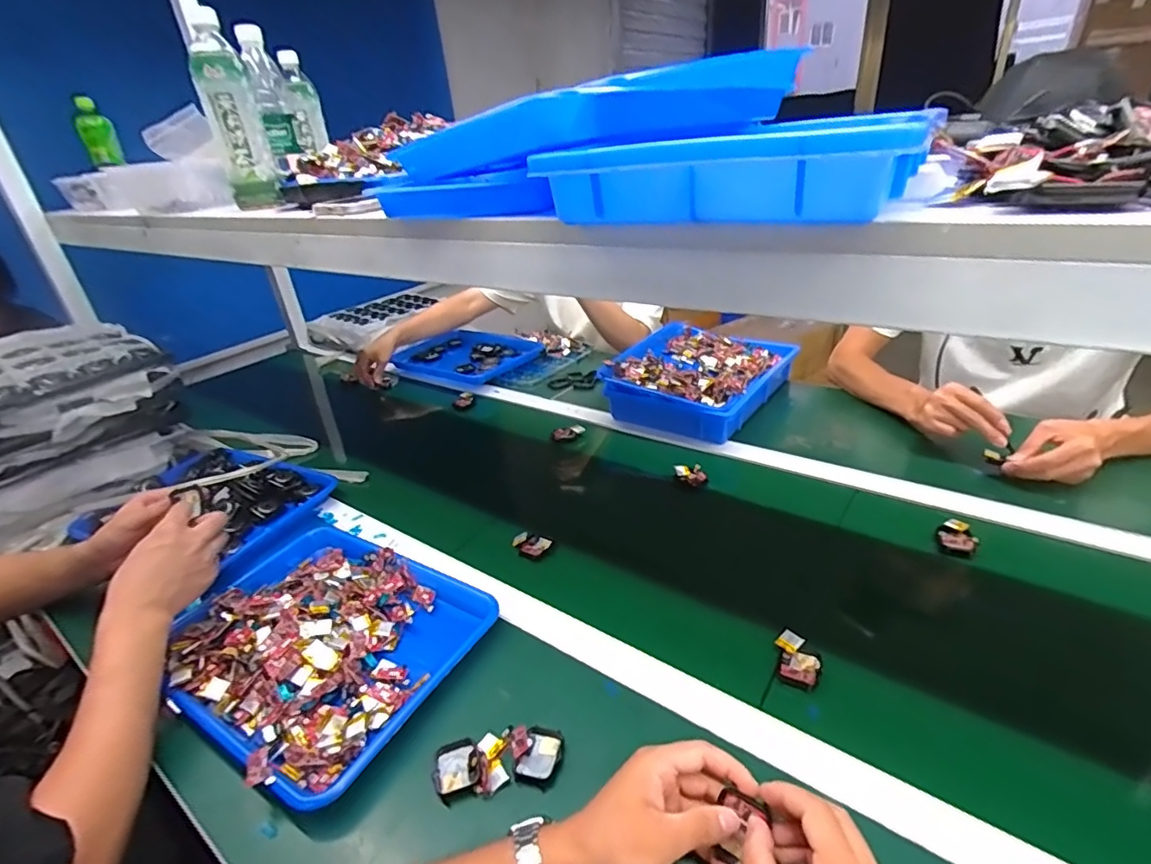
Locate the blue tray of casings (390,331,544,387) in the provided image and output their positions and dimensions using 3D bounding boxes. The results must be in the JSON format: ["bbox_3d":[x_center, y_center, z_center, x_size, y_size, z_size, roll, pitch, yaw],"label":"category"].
[{"bbox_3d":[-0.267,-0.190,1.373,0.324,0.035,0.239,17,36,36],"label":"blue tray of casings"}]

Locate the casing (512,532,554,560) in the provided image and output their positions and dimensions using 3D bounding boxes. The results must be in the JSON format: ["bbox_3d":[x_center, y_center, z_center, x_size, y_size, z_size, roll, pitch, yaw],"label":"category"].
[{"bbox_3d":[-0.056,0.148,0.724,0.050,0.010,0.040,15,35,26],"label":"casing"}]

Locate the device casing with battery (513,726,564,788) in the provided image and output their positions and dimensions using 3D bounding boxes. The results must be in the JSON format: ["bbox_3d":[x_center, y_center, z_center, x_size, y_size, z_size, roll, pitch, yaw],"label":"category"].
[{"bbox_3d":[-0.029,0.283,0.478,0.035,0.018,0.046,4,30,18],"label":"device casing with battery"}]

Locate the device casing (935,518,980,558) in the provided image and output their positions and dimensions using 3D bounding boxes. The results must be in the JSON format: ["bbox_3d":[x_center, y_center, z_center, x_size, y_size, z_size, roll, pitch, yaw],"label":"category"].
[{"bbox_3d":[0.457,0.126,0.661,0.042,0.018,0.045,19,38,38],"label":"device casing"}]

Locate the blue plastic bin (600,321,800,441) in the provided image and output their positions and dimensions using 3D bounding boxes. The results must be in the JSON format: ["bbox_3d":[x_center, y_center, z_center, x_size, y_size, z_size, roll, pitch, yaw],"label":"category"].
[{"bbox_3d":[0.237,-0.107,1.060,0.257,0.096,0.323,16,36,35],"label":"blue plastic bin"}]

